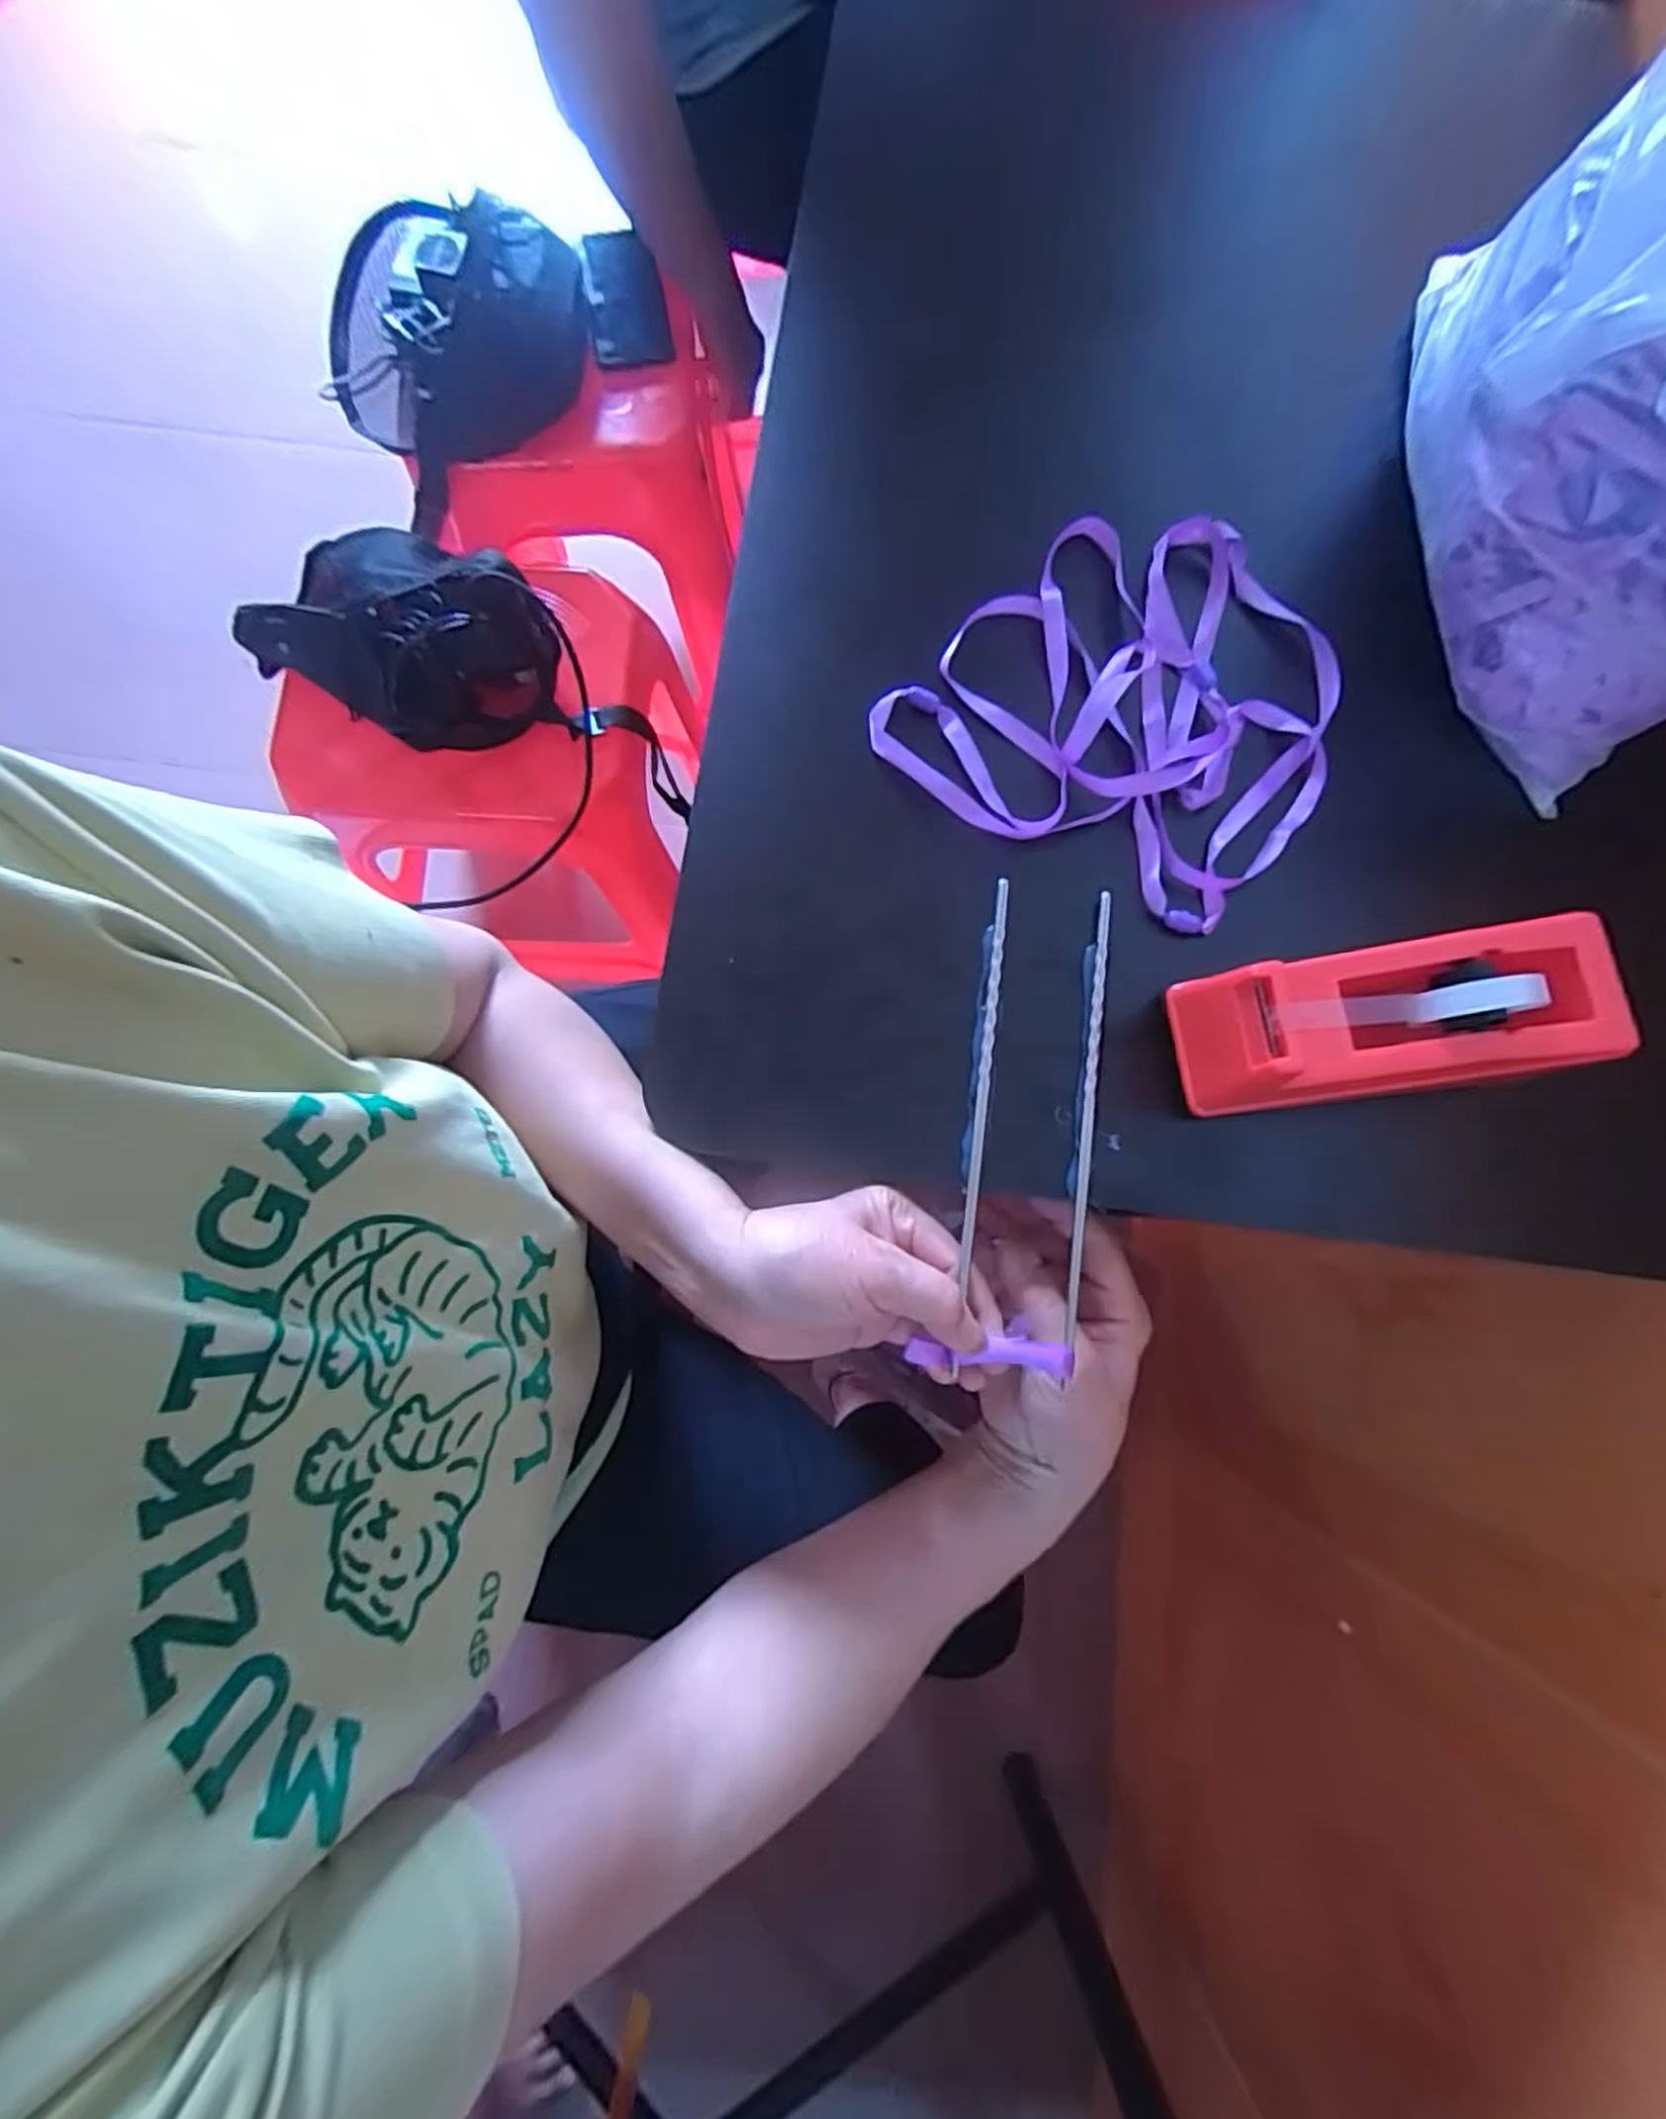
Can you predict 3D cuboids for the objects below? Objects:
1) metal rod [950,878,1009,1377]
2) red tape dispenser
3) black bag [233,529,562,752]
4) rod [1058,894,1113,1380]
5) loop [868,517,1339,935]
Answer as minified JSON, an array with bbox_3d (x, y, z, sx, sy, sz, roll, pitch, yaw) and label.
[{"bbox_3d":[0.066,0.024,0.348,0.007,0.009,0.220,8,81,1],"label":"metal rod"},{"bbox_3d":[0.228,-0.016,0.322,0.155,0.068,0.063,-6,79,-2],"label":"red tape dispenser"},{"bbox_3d":[-0.369,-0.364,0.648,0.266,0.106,0.151,35,81,6],"label":"black bag"},{"bbox_3d":[0.116,0.016,0.349,0.007,0.004,0.194,9,79,1],"label":"rod"},{"bbox_3d":[0.154,-0.182,0.384,0.190,0.030,0.211,36,81,6],"label":"loop"}]

